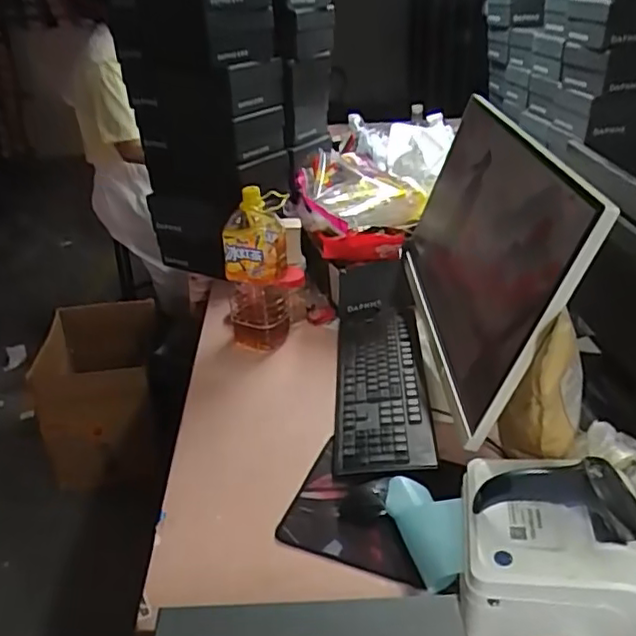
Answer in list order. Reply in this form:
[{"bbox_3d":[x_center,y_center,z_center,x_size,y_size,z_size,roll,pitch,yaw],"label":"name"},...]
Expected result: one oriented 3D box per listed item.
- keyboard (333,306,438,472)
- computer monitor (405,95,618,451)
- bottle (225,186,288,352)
[{"bbox_3d":[0.105,0.102,1.044,0.147,0.031,0.441,-1,30,4],"label":"keyboard"},{"bbox_3d":[0.258,-0.106,0.968,0.066,0.375,0.614,13,30,-5],"label":"computer monitor"},{"bbox_3d":[-0.104,-0.133,1.049,0.118,0.158,0.081,-7,30,-8],"label":"bottle"}]

